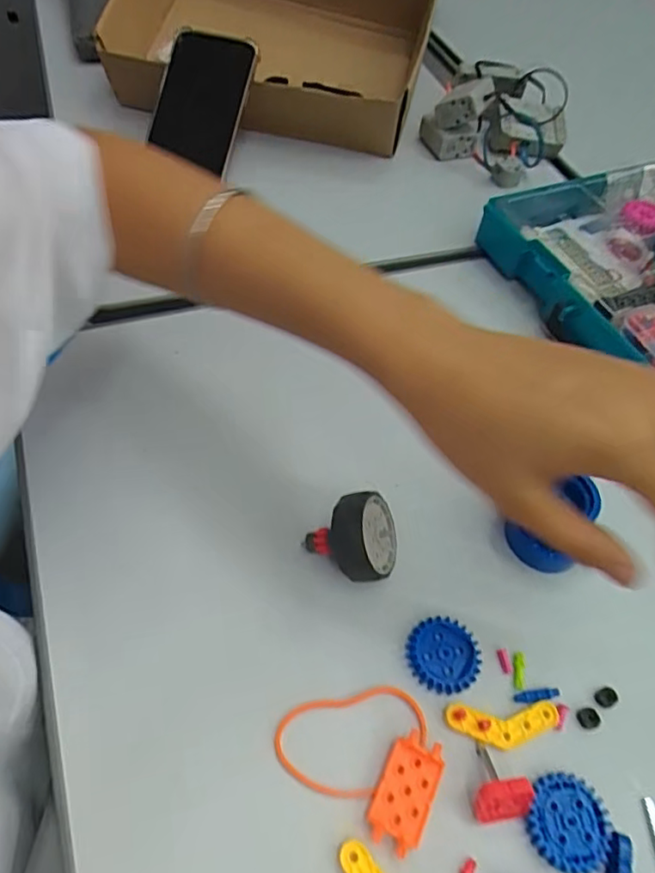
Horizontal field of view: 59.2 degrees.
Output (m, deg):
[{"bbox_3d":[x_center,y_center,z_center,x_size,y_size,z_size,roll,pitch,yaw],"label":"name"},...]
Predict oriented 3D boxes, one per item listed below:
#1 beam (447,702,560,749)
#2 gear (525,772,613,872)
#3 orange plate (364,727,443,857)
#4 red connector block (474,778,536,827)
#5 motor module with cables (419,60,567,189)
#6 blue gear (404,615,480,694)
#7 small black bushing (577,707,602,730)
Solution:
[{"bbox_3d":[0.090,0.147,0.294,0.058,0.007,0.020,1,56,-6],"label":"beam"},{"bbox_3d":[0.114,0.183,0.272,0.036,0.007,0.039,3,56,-4],"label":"gear"},{"bbox_3d":[0.038,0.167,0.271,0.028,0.009,0.047,26,57,11],"label":"orange plate"},{"bbox_3d":[0.082,0.169,0.266,0.027,0.025,0.016,-4,57,-9],"label":"red connector block"},{"bbox_3d":[0.181,-0.338,0.609,0.141,0.062,0.148,24,57,11],"label":"motor module with cables"},{"bbox_3d":[0.063,0.117,0.311,0.038,0.004,0.038,3,56,-4],"label":"blue gear"},{"bbox_3d":[0.137,0.147,0.301,0.011,0.004,0.010,-9,57,-11],"label":"small black bushing"}]

